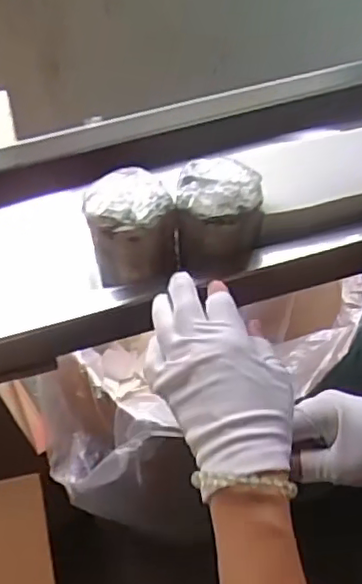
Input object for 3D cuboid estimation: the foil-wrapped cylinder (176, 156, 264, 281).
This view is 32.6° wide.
[{"bbox_3d":[0.039,-0.076,0.641,0.083,0.098,0.065,-1,53,3],"label":"foil-wrapped cylinder"}]

